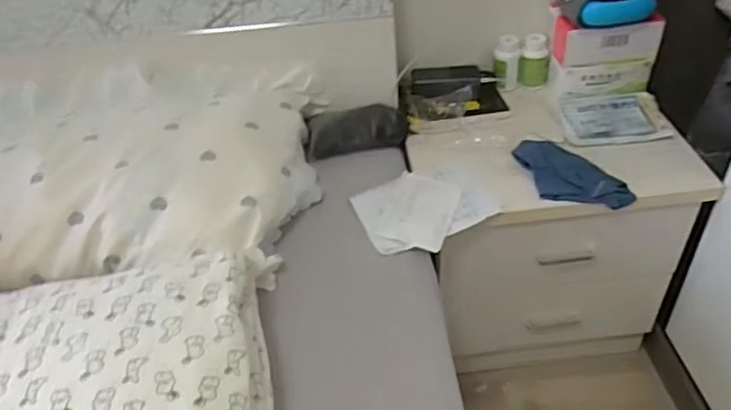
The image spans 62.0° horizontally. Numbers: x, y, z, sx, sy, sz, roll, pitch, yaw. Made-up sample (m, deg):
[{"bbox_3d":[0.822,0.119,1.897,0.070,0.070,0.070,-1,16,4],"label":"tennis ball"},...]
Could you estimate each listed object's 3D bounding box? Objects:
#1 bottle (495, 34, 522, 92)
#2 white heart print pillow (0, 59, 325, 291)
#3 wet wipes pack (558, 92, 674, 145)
[{"bbox_3d":[0.280,-0.279,1.190,0.047,0.093,0.046,-7,41,-4],"label":"bottle"},{"bbox_3d":[-0.410,-0.062,0.959,0.646,0.134,0.402,-3,41,1],"label":"white heart print pillow"},{"bbox_3d":[0.450,-0.158,1.100,0.181,0.014,0.147,-3,41,1],"label":"wet wipes pack"}]

